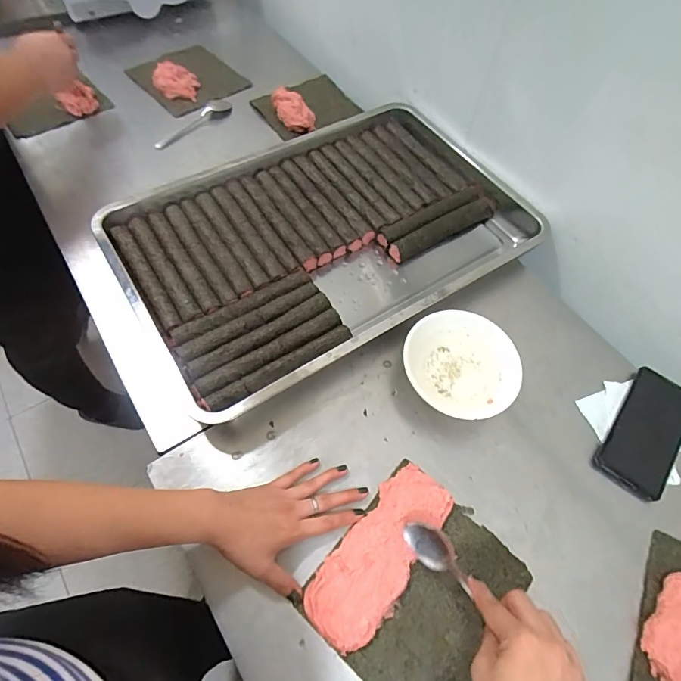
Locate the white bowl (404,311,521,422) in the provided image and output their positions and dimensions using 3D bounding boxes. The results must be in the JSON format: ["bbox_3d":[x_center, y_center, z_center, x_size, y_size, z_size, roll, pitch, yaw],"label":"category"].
[{"bbox_3d":[0.157,0.030,0.552,0.145,0.038,0.135,2,63,-3],"label":"white bowl"}]

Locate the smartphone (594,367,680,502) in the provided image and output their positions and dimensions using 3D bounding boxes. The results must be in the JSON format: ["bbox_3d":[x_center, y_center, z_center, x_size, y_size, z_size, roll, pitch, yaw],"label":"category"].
[{"bbox_3d":[0.391,0.114,0.535,0.077,0.018,0.163,36,66,13],"label":"smartphone"}]

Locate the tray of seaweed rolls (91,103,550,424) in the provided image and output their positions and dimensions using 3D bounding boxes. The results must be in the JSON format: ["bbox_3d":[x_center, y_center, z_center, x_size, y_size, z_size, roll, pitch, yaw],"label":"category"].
[{"bbox_3d":[-0.014,-0.172,0.637,0.590,0.045,0.390,-30,67,-19],"label":"tray of seaweed rolls"}]

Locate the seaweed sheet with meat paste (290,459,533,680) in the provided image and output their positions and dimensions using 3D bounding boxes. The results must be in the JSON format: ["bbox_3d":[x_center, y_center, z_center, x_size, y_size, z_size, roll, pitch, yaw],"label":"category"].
[{"bbox_3d":[0.080,0.255,0.441,0.174,0.018,0.193,37,67,14],"label":"seaweed sheet with meat paste"}]

